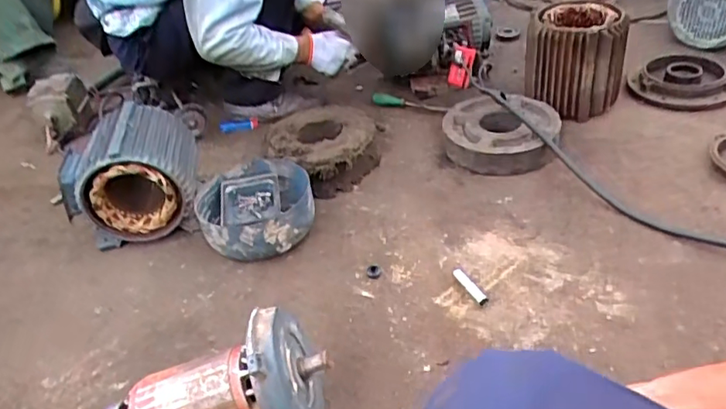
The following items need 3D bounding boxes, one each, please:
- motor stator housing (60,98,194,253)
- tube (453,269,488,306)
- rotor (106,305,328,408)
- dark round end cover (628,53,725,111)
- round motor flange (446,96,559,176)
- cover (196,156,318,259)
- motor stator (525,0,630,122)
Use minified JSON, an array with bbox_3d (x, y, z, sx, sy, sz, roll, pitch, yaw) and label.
[{"bbox_3d":[-0.474,-0.058,1.182,0.243,0.223,0.218,-13,35,-9],"label":"motor stator housing"},{"bbox_3d":[0.180,0.135,0.977,0.016,0.015,0.090,-17,36,-15],"label":"tube"},{"bbox_3d":[-0.222,0.266,0.759,0.362,0.166,0.142,-19,34,8],"label":"rotor"},{"bbox_3d":[0.727,-0.278,1.319,0.215,0.072,0.222,18,42,31],"label":"dark round end cover"},{"bbox_3d":[0.300,-0.156,1.274,0.245,0.099,0.219,3,36,14],"label":"round motor flange"},{"bbox_3d":[-0.211,0.015,1.154,0.227,0.092,0.228,-11,35,-7],"label":"cover"},{"bbox_3d":[0.458,-0.300,1.236,0.170,0.197,0.183,-18,36,-16],"label":"motor stator"}]

